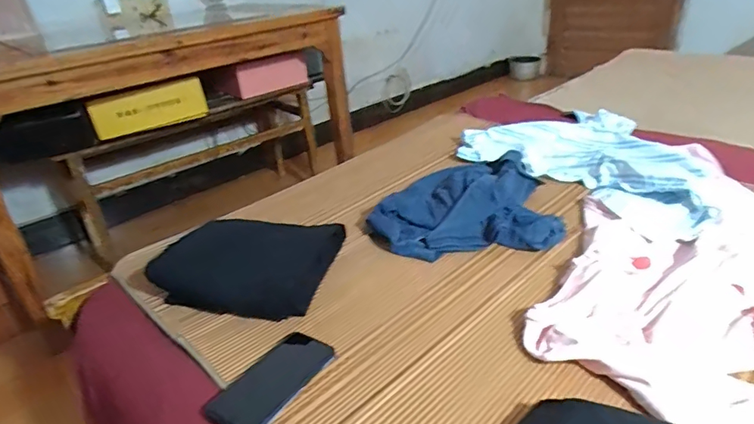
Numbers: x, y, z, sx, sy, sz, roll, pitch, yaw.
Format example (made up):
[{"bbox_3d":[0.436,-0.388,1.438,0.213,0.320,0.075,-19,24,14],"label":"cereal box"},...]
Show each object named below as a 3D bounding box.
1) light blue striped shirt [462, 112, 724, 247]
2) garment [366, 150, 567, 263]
[{"bbox_3d":[0.521,-0.144,1.097,0.449,0.056,0.575,-25,35,-31],"label":"light blue striped shirt"},{"bbox_3d":[0.161,-0.020,0.927,0.351,0.069,0.276,-5,29,1],"label":"garment"}]

